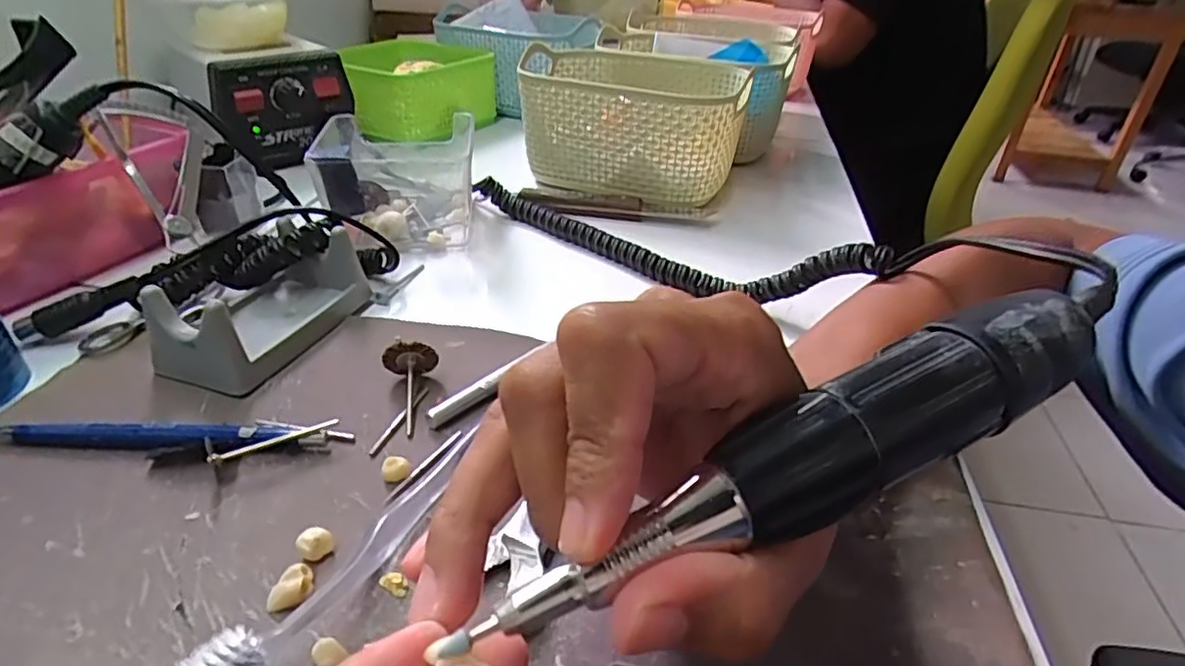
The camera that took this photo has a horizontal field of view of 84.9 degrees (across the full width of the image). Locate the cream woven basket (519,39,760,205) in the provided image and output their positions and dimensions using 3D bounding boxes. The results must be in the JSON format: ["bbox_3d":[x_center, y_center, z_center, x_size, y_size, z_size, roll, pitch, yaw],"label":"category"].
[{"bbox_3d":[0.033,-0.164,0.512,0.172,0.085,0.137,18,37,22],"label":"cream woven basket"}]

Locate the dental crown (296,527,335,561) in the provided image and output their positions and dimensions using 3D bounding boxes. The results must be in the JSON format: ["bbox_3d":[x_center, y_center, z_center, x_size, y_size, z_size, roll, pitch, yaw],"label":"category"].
[{"bbox_3d":[-0.093,0.071,0.217,0.008,0.008,0.010,23,39,27],"label":"dental crown"}]

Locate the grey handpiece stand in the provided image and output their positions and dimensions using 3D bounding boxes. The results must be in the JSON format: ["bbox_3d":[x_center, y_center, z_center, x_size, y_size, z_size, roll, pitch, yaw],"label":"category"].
[{"bbox_3d":[-0.165,-0.017,0.318,0.063,0.037,0.096,10,35,12],"label":"grey handpiece stand"}]

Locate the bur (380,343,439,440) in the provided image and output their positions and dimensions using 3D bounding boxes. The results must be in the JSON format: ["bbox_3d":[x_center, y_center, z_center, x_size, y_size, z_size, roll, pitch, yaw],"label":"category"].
[{"bbox_3d":[-0.077,0.021,0.280,0.023,0.022,0.040,-9,35,-17],"label":"bur"}]

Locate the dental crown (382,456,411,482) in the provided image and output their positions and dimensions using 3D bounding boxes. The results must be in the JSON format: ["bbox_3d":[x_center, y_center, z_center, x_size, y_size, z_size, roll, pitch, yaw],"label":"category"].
[{"bbox_3d":[-0.075,0.052,0.248,0.010,0.007,0.007,-9,35,-17],"label":"dental crown"}]

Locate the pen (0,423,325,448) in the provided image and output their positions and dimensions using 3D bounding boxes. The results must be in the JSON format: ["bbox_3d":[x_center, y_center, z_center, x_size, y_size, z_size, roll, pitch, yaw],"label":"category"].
[{"bbox_3d":[-0.173,0.041,0.256,0.132,0.010,0.011,2,34,0],"label":"pen"}]

